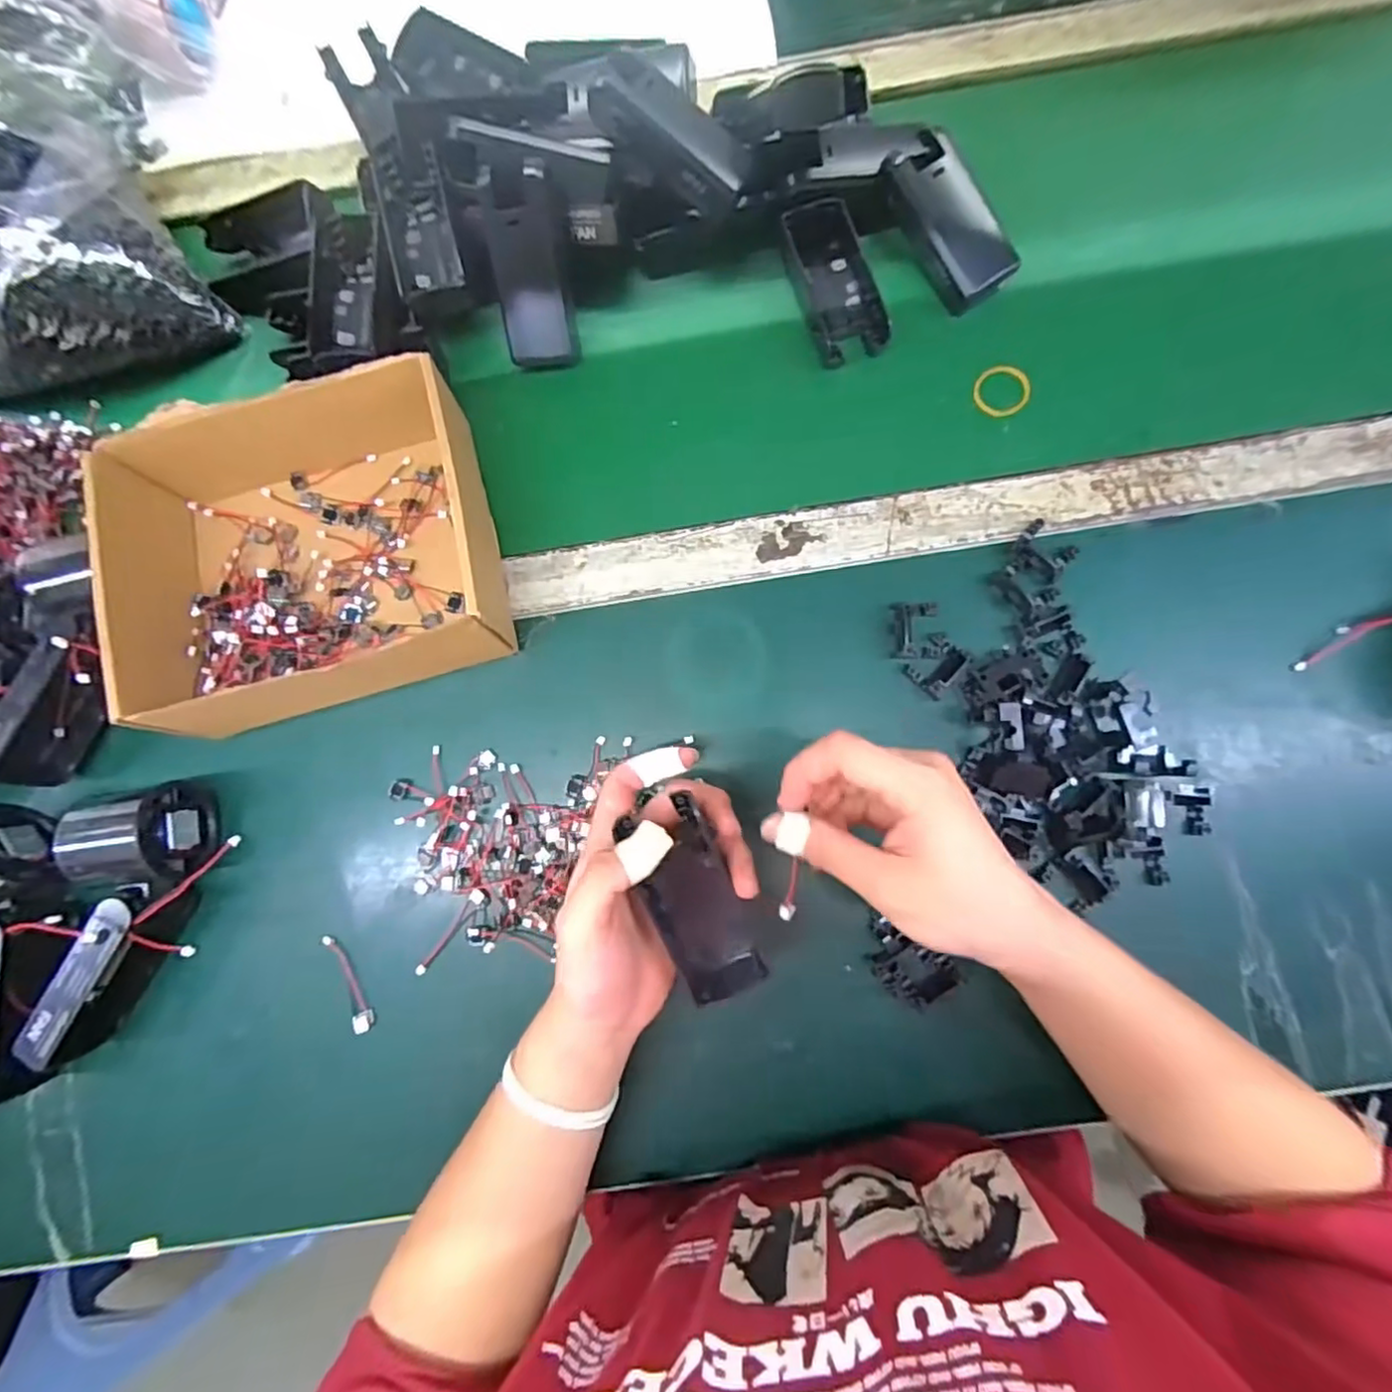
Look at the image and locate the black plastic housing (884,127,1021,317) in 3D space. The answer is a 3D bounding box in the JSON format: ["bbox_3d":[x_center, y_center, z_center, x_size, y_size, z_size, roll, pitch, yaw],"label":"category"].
[{"bbox_3d":[0.169,-0.318,0.434,0.045,0.030,0.107,-35,99,-2],"label":"black plastic housing"}]

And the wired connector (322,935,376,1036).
[{"bbox_3d":[-0.216,0.178,0.401,0.011,0.011,0.063,-29,83,-1],"label":"wired connector"}]

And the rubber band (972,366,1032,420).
[{"bbox_3d":[0.209,-0.207,0.439,0.036,0.008,0.034,0,83,3],"label":"rubber band"}]

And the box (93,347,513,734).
[{"bbox_3d":[-0.237,-0.090,0.401,0.209,0.076,0.192,-13,83,1],"label":"box"}]

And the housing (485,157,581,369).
[{"bbox_3d":[-0.106,-0.271,0.414,0.044,0.015,0.108,-2,124,2],"label":"housing"}]

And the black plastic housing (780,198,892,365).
[{"bbox_3d":[0.094,-0.282,0.440,0.049,0.025,0.109,-16,83,1],"label":"black plastic housing"}]

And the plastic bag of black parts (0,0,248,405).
[{"bbox_3d":[-0.440,-0.349,0.421,0.190,0.124,0.247,-3,83,2],"label":"plastic bag of black parts"}]

